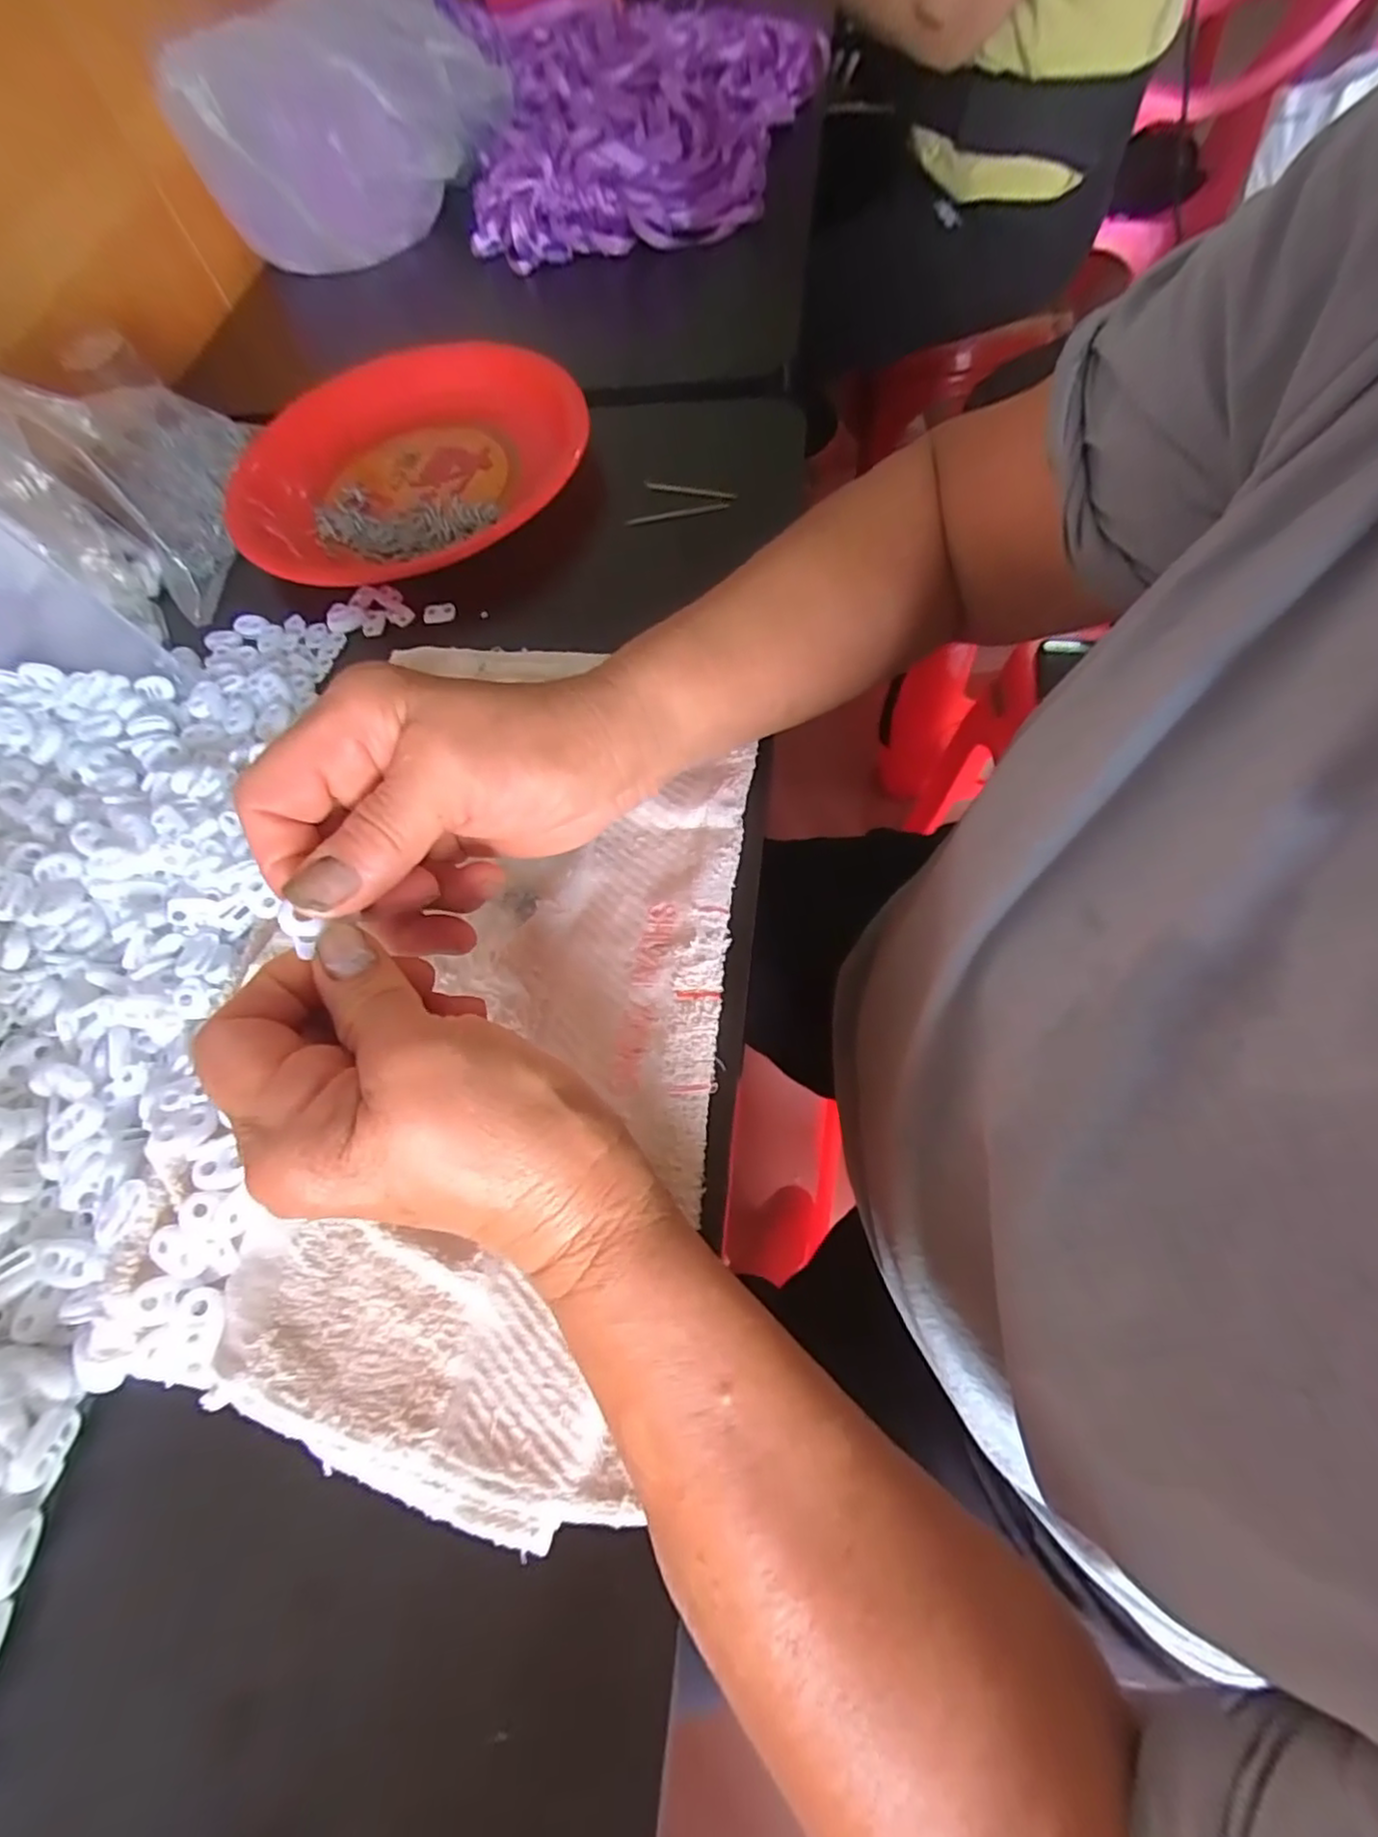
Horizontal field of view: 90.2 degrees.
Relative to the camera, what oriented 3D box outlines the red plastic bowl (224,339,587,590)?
[{"bbox_3d":[-0.171,-0.290,0.438,0.202,0.037,0.220,-3,65,6],"label":"red plastic bowl"}]

